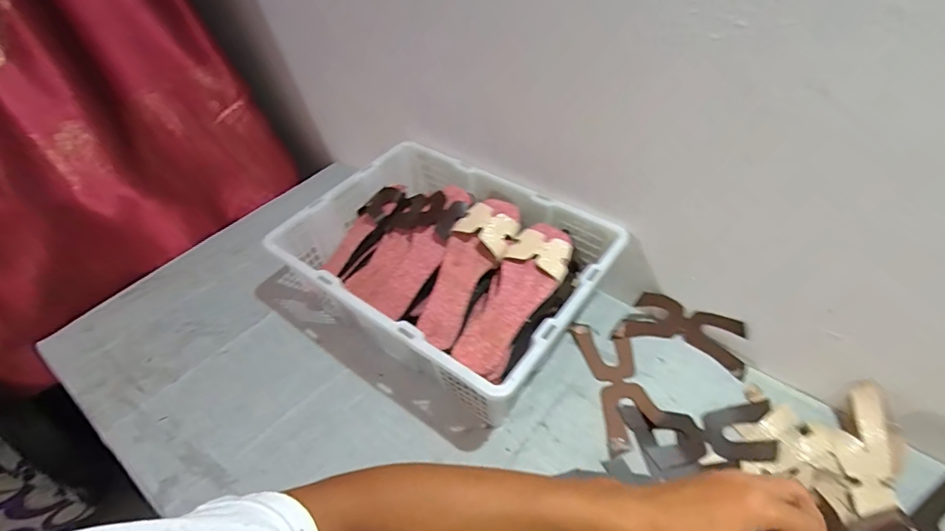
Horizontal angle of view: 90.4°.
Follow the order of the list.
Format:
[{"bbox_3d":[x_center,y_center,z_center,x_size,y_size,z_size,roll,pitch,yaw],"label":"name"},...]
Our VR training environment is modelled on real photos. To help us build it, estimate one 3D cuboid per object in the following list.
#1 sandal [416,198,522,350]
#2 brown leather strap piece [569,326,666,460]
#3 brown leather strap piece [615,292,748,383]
[{"bbox_3d":[-0.007,0.006,0.684,0.087,0.039,0.230,23,79,24],"label":"sandal"},{"bbox_3d":[0.222,0.179,0.718,0.087,0.015,0.204,-9,47,-3],"label":"brown leather strap piece"},{"bbox_3d":[0.333,0.105,0.738,0.194,0.065,0.069,18,51,21],"label":"brown leather strap piece"}]

